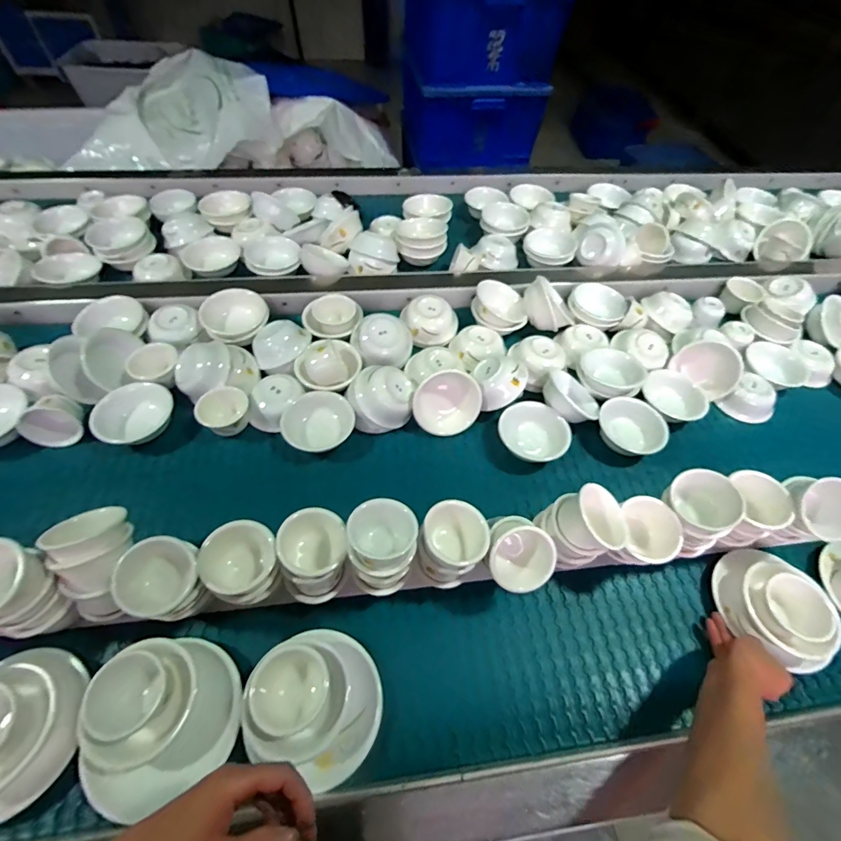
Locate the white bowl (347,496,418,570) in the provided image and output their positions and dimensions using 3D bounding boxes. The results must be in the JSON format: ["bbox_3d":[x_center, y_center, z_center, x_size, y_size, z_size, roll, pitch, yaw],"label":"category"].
[{"bbox_3d":[-0.044,0.130,0.470,0.072,0.052,0.070,1,59,-1],"label":"white bowl"}]

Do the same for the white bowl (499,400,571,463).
[{"bbox_3d":[0.188,0.020,0.682,0.115,0.058,0.096,29,59,14],"label":"white bowl"}]

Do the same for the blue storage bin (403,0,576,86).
[{"bbox_3d":[0.171,-1.302,1.288,0.418,0.240,0.529,-5,57,-8],"label":"blue storage bin"}]

